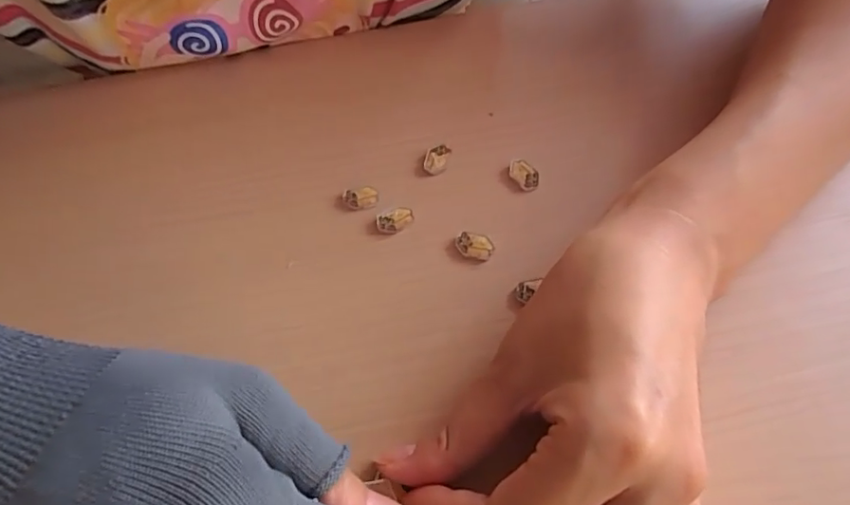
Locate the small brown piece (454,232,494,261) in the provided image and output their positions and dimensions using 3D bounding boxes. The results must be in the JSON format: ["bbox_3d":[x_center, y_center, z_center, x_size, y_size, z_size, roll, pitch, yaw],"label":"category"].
[{"bbox_3d":[0.021,-0.002,0.228,0.016,0.005,0.010,17,61,12],"label":"small brown piece"}]

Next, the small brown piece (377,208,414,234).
[{"bbox_3d":[-0.013,-0.014,0.234,0.015,0.004,0.009,-21,60,-10],"label":"small brown piece"}]

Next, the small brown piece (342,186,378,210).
[{"bbox_3d":[-0.029,-0.025,0.241,0.016,0.004,0.010,-5,59,0],"label":"small brown piece"}]

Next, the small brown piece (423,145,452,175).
[{"bbox_3d":[0.005,-0.044,0.251,0.010,0.004,0.015,18,61,12],"label":"small brown piece"}]

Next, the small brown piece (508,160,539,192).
[{"bbox_3d":[0.045,-0.036,0.244,0.010,0.004,0.017,-32,63,-16],"label":"small brown piece"}]

